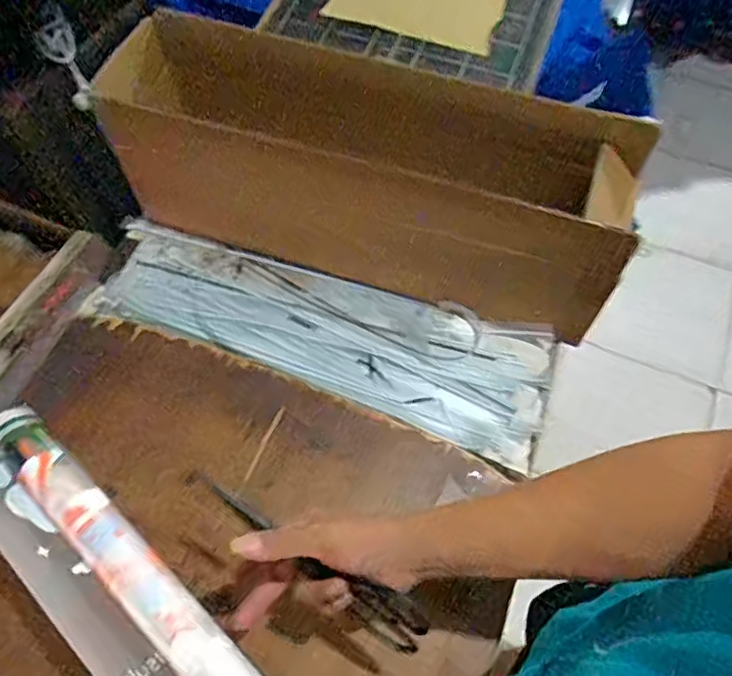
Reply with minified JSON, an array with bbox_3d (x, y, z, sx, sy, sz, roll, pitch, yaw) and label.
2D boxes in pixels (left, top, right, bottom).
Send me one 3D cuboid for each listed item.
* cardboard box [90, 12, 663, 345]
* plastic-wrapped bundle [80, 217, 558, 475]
[{"bbox_3d":[-0.017,-0.198,0.763,0.643,0.225,0.145,19,63,8],"label":"cardboard box"},{"bbox_3d":[-0.059,-0.011,0.784,0.578,0.027,0.181,16,62,6],"label":"plastic-wrapped bundle"}]

